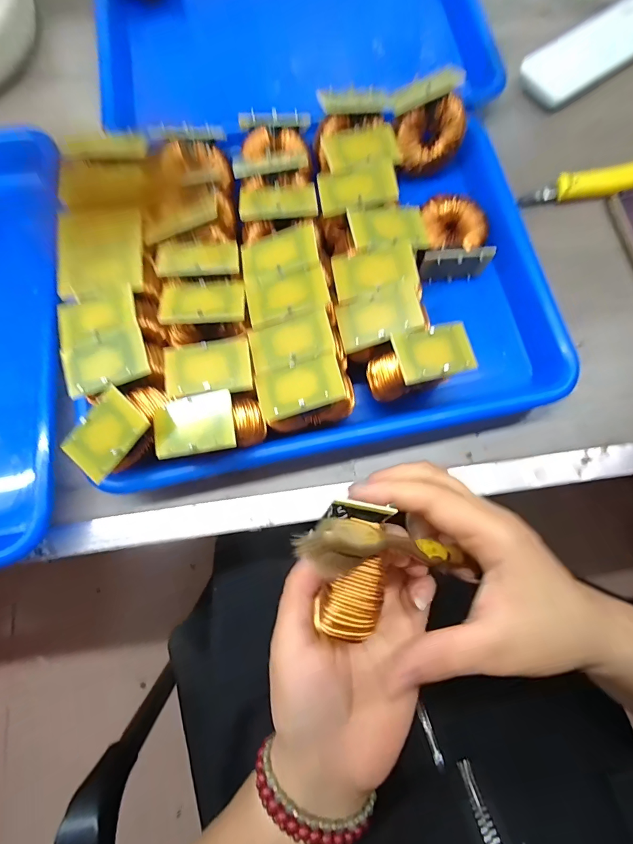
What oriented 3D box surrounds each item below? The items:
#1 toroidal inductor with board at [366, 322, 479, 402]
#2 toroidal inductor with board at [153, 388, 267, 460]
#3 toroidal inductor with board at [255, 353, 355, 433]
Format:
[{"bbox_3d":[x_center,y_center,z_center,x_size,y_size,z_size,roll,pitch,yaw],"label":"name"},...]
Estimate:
[{"bbox_3d":[0.065,-0.032,0.259,0.062,0.059,0.033,-18,77,-4],"label":"toroidal inductor with board"},{"bbox_3d":[-0.063,0.005,0.239,0.060,0.042,0.033,-7,76,-1],"label":"toroidal inductor with board"},{"bbox_3d":[-0.005,-0.016,0.244,0.057,0.037,0.035,-16,77,-4],"label":"toroidal inductor with board"}]

